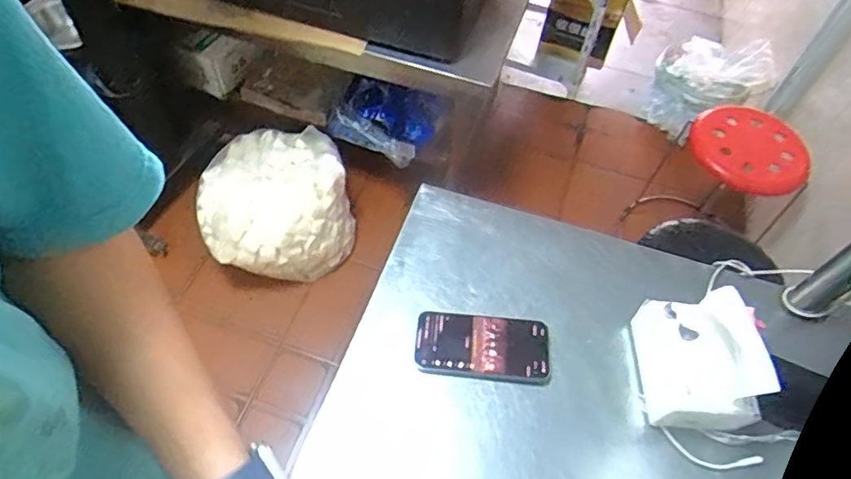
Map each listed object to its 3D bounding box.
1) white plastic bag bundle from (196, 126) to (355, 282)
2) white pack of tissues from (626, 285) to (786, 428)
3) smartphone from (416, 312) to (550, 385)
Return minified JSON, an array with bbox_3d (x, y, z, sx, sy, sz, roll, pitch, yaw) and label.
[{"bbox_3d":[-0.393,-0.068,1.547,0.363,0.259,0.342,2,55,-3],"label":"white plastic bag bundle"},{"bbox_3d":[0.271,0.119,0.585,0.087,0.106,0.121,1,55,-4],"label":"white pack of tissues"},{"bbox_3d":[0.062,0.117,0.626,0.145,0.016,0.070,8,55,1],"label":"smartphone"}]

